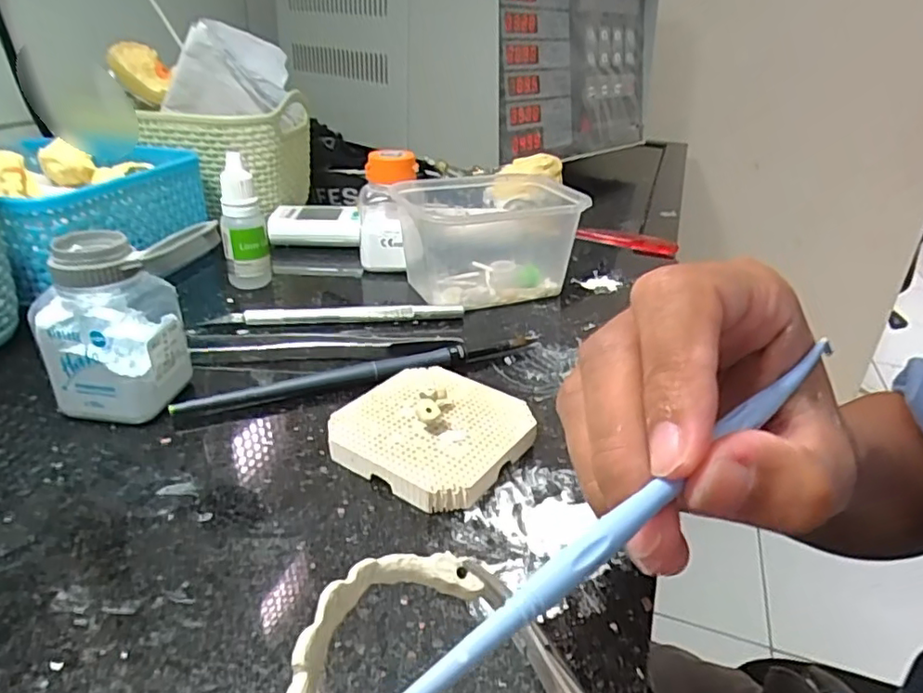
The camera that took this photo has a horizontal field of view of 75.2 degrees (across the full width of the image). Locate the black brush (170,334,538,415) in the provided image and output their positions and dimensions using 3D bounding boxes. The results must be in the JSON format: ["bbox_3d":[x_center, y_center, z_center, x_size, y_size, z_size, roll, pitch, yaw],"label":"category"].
[{"bbox_3d":[-0.036,0.010,0.274,0.172,0.010,0.013,-12,33,-26],"label":"black brush"}]

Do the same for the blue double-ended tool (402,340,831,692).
[{"bbox_3d":[0.042,0.031,0.129,0.152,0.004,0.008,-25,39,-33],"label":"blue double-ended tool"}]

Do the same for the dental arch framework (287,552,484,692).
[{"bbox_3d":[-0.015,0.057,0.102,0.029,0.004,0.051,30,47,-12],"label":"dental arch framework"}]

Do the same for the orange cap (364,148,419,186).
[{"bbox_3d":[-0.043,-0.109,0.365,0.030,0.018,0.025,1,29,-5],"label":"orange cap"}]

